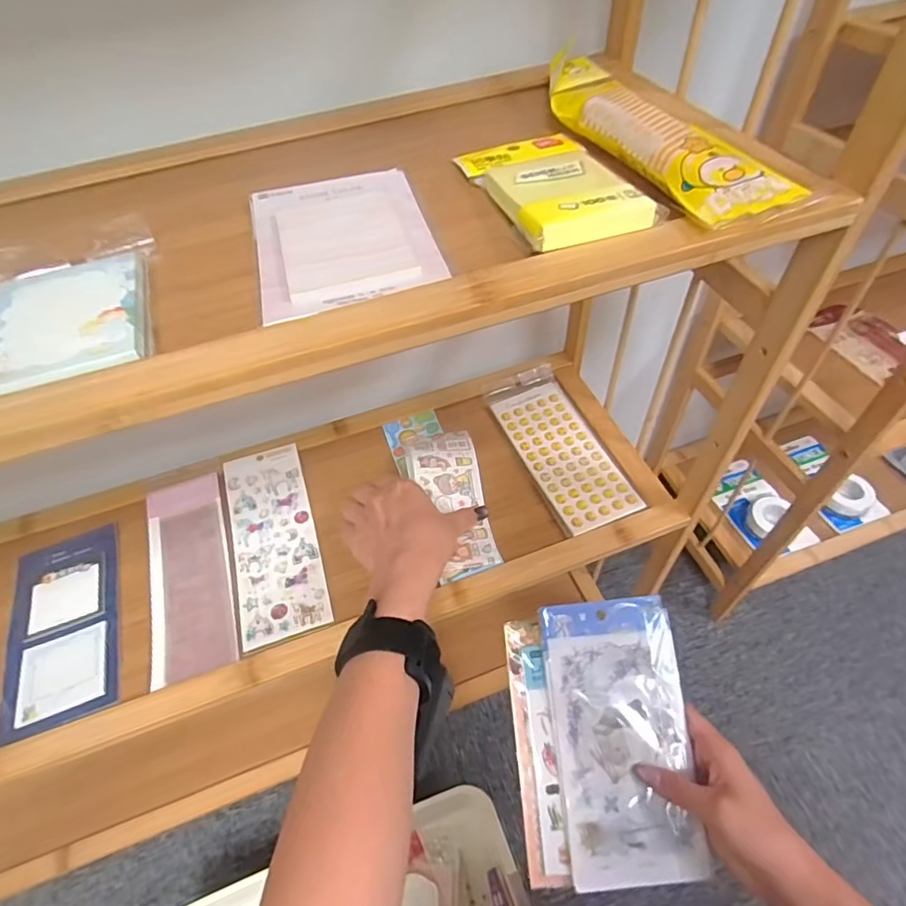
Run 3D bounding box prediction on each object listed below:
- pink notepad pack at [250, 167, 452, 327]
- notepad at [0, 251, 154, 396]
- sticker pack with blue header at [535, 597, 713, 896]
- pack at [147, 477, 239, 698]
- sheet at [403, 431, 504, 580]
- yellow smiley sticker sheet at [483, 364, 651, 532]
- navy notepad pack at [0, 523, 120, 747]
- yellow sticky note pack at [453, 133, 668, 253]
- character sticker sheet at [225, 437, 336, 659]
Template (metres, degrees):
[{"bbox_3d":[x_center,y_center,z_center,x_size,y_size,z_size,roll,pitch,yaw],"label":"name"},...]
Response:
[{"bbox_3d":[-0.052,-0.103,0.256,0.080,0.005,0.104,-14,52,-8],"label":"pink notepad pack"},{"bbox_3d":[-0.158,-0.057,0.220,0.063,0.004,0.081,-20,53,-12],"label":"notepad"},{"bbox_3d":[0.131,0.218,0.418,0.102,0.007,0.197,-6,75,0],"label":"sticker pack with blue header"},{"bbox_3d":[-0.221,0.098,0.452,0.064,0.004,0.178,-17,55,-10],"label":"pack"},{"bbox_3d":[0.001,0.037,0.477,0.063,0.020,0.141,-15,59,-9],"label":"sheet"},{"bbox_3d":[0.099,-0.011,0.511,0.073,0.005,0.187,-19,53,-12],"label":"yellow smiley sticker sheet"},{"bbox_3d":[-0.310,0.136,0.429,0.081,0.006,0.162,-19,53,-12],"label":"navy notepad pack"},{"bbox_3d":[0.047,-0.134,0.262,0.064,0.013,0.112,-16,52,-9],"label":"yellow sticky note pack"},{"bbox_3d":[-0.156,0.073,0.468,0.070,0.007,0.183,-16,55,-11],"label":"character sticker sheet"}]

